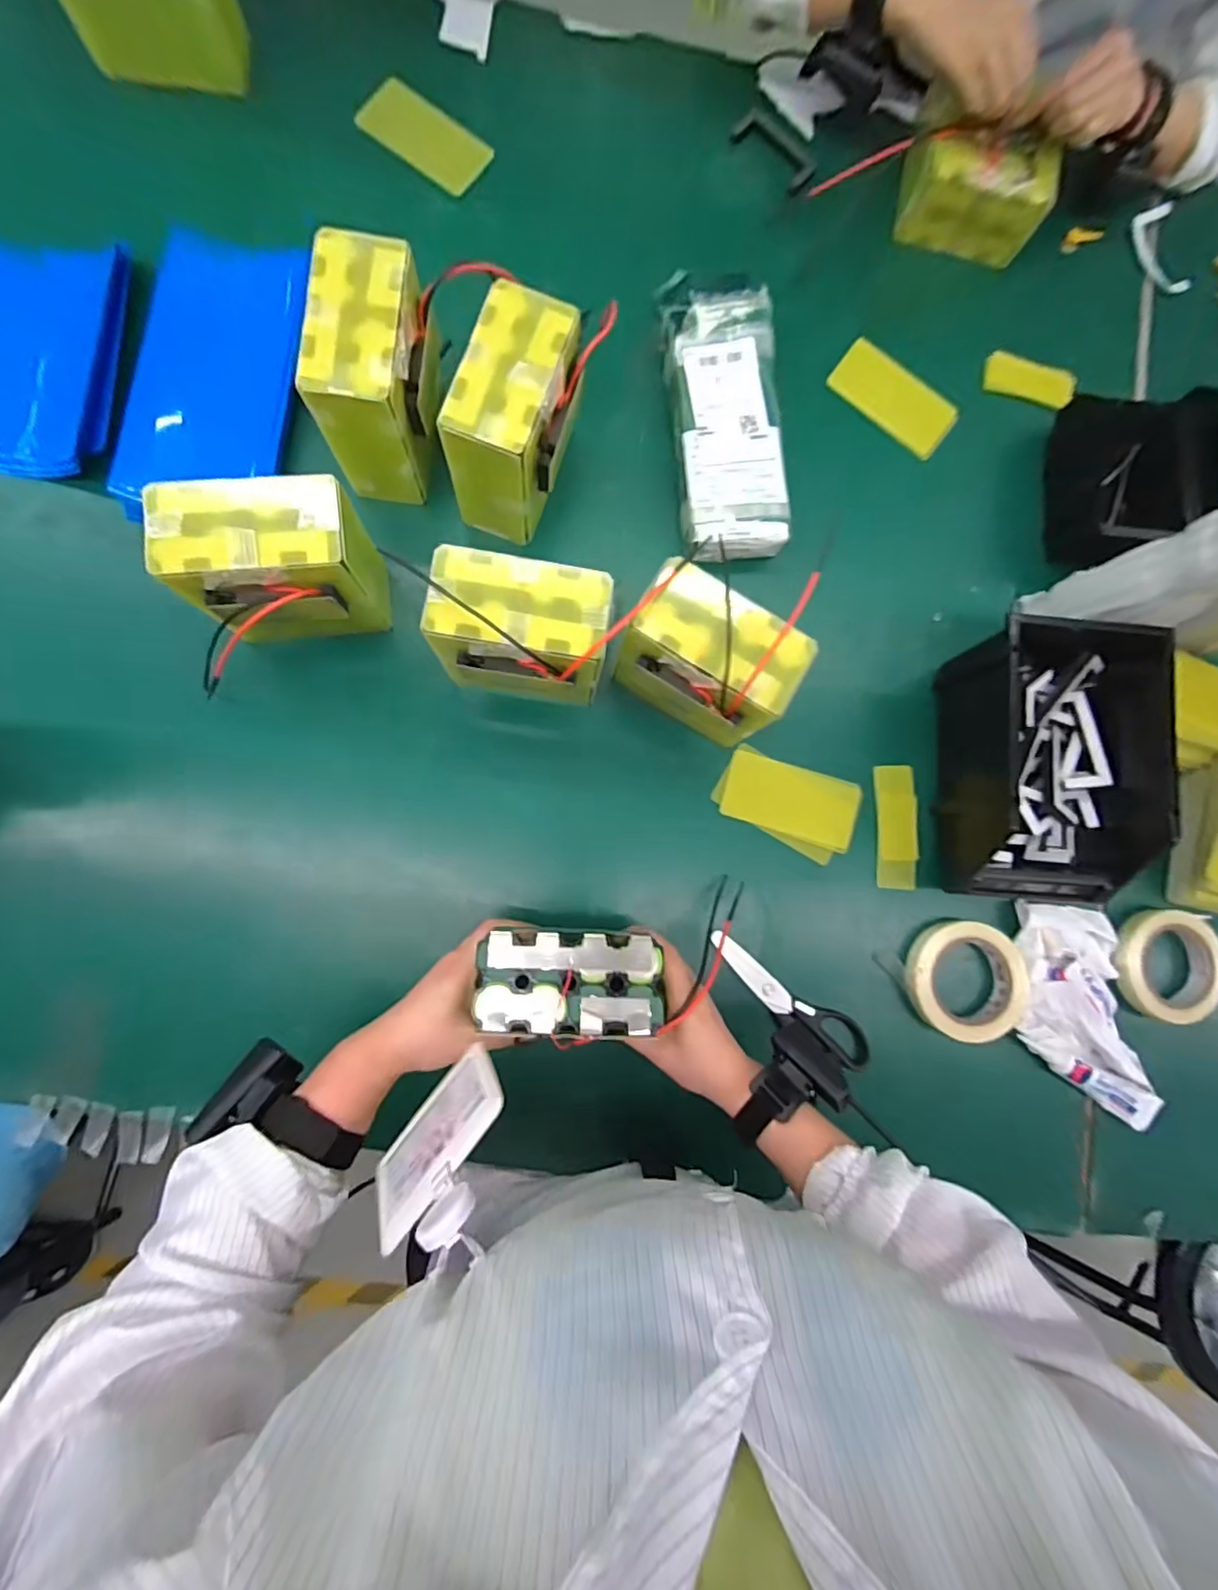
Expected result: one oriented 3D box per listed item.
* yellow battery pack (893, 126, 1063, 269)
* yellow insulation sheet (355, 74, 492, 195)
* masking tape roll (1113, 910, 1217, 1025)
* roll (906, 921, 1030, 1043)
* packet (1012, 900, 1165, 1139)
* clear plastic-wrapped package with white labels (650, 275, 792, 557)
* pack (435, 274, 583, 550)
[{"bbox_3d":[0.393,-0.651,0.655,0.153,0.078,0.065,14,84,-3],"label":"yellow battery pack"},{"bbox_3d":[-0.200,-0.716,0.655,0.131,0.006,0.069,32,89,-5],"label":"yellow insulation sheet"},{"bbox_3d":[0.595,0.180,0.633,0.127,0.023,0.112,0,85,-5],"label":"masking tape roll"},{"bbox_3d":[0.360,0.187,0.608,0.123,0.022,0.113,0,85,-5],"label":"roll"},{"bbox_3d":[0.478,0.223,0.612,0.119,0.032,0.229,-9,85,-5],"label":"packet"},{"bbox_3d":[0.119,-0.384,0.623,0.107,0.052,0.287,-5,85,-6],"label":"clear plastic-wrapped package with white labels"},{"bbox_3d":[-0.084,-0.330,0.552,0.088,0.140,0.147,19,83,-4],"label":"pack"}]

